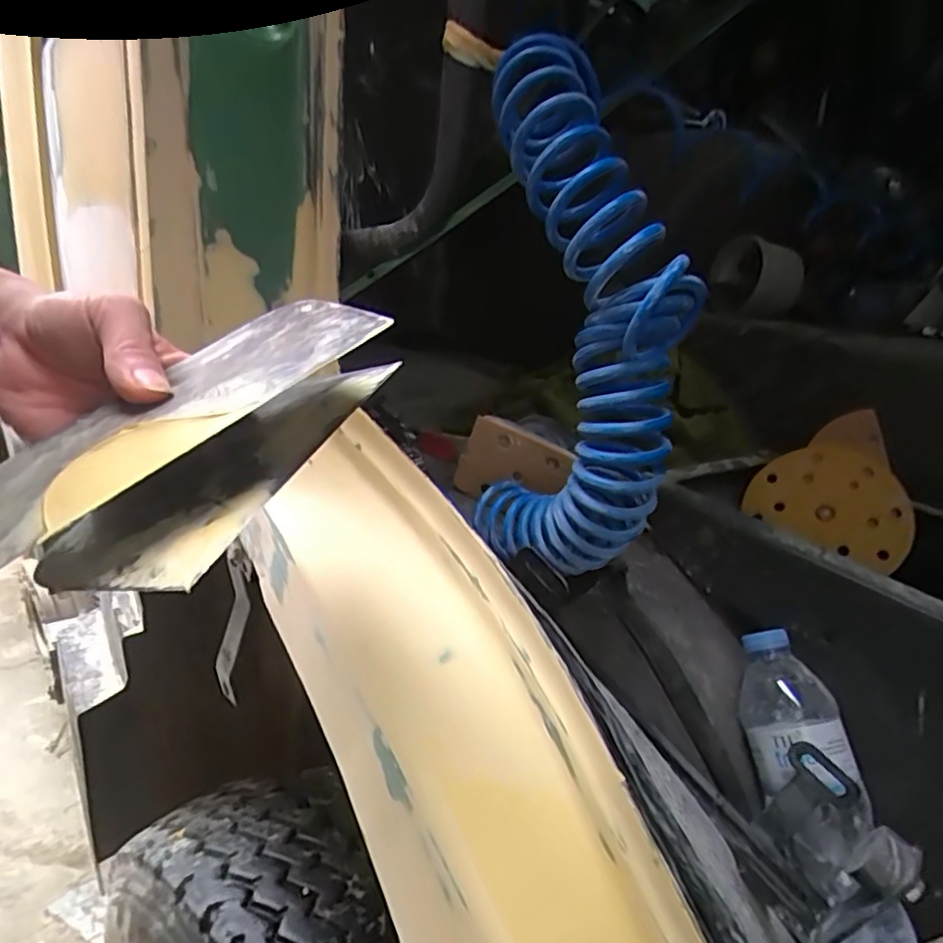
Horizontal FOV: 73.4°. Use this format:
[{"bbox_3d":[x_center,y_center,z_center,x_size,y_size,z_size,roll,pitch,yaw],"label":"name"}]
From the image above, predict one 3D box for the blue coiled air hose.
[{"bbox_3d":[0.061,-0.085,0.378,0.056,0.292,0.144,-11,25,-34],"label":"blue coiled air hose"}]

